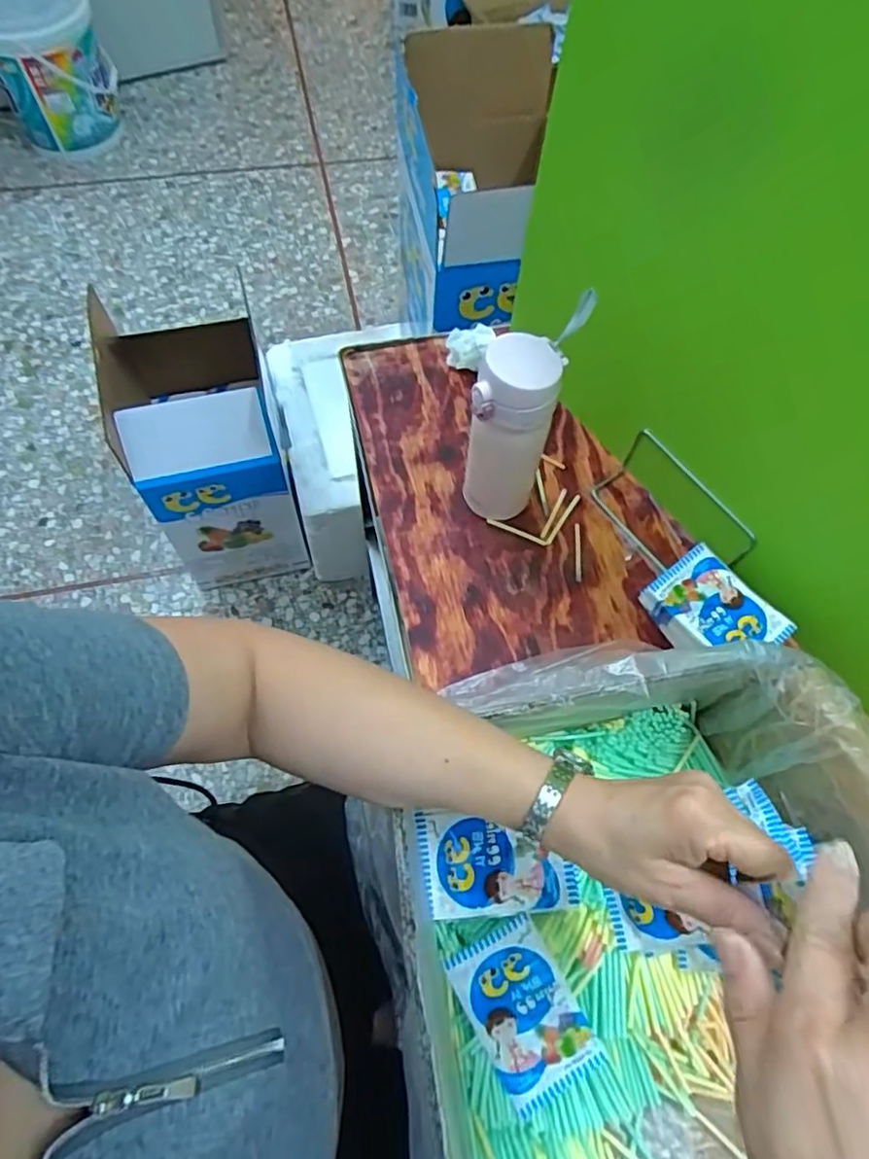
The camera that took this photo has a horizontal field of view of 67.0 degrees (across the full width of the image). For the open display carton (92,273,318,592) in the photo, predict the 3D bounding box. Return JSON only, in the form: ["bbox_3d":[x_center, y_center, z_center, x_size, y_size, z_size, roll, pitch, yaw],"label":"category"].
[{"bbox_3d":[-0.384,-0.228,1.143,0.233,0.380,0.306,-14,66,-9],"label":"open display carton"}]

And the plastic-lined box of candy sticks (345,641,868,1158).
[{"bbox_3d":[0.132,0.275,0.419,0.295,0.177,0.416,-5,65,-5],"label":"plastic-lined box of candy sticks"}]

